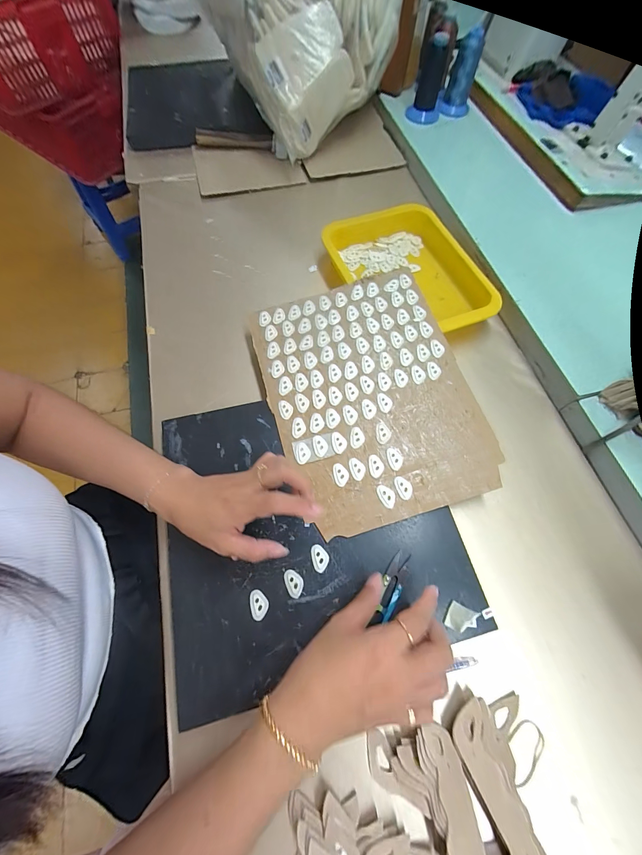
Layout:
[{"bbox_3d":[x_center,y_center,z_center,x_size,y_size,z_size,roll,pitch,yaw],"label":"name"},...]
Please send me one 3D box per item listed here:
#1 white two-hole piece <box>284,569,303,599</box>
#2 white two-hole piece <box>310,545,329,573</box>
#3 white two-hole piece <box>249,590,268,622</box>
[{"bbox_3d":[-0.027,0.157,0.315,0.017,0.004,0.027,-24,69,-10],"label":"white two-hole piece"},{"bbox_3d":[-0.001,0.135,0.325,0.017,0.004,0.026,-18,68,-8],"label":"white two-hole piece"},{"bbox_3d":[-0.061,0.174,0.307,0.017,0.004,0.027,-16,68,-7],"label":"white two-hole piece"}]

